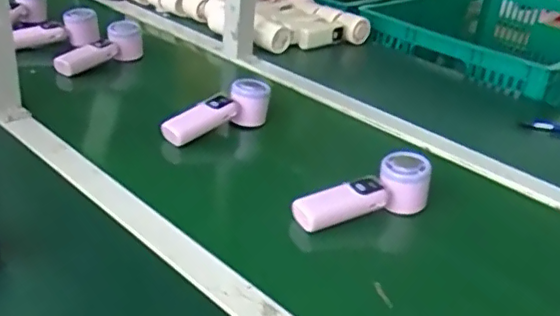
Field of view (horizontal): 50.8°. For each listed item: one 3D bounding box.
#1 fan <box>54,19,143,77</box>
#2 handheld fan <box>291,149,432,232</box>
[{"bbox_3d":[-0.319,-0.183,1.027,0.155,0.064,0.059,-32,44,-29],"label":"fan"},{"bbox_3d":[0.096,0.040,0.669,0.166,0.059,0.051,-10,32,-30],"label":"handheld fan"}]

